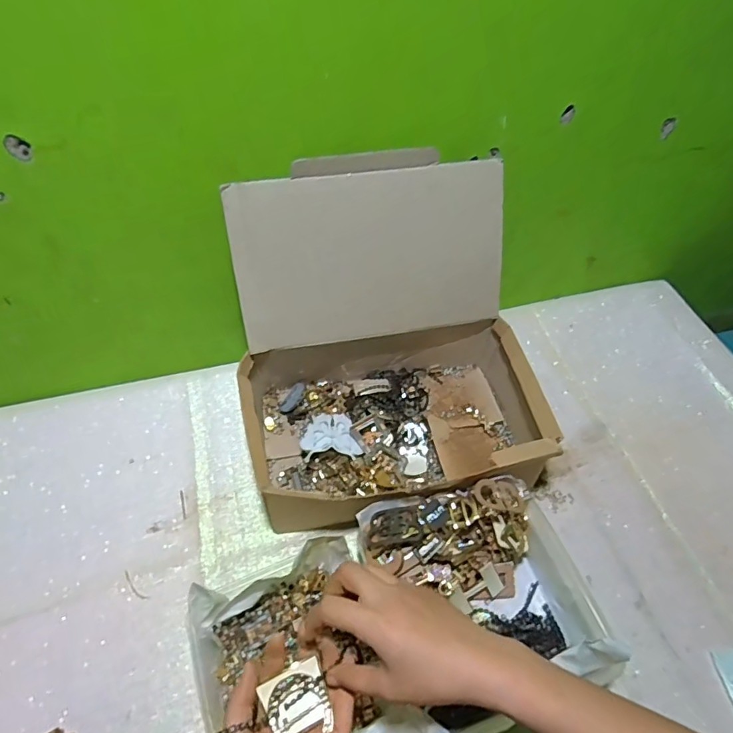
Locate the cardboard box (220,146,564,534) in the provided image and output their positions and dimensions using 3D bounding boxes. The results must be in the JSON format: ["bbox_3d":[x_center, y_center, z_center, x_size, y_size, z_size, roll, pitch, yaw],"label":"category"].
[{"bbox_3d":[0.023,-0.019,0.572,0.333,0.275,0.308,-11,53,-10],"label":"cardboard box"}]

